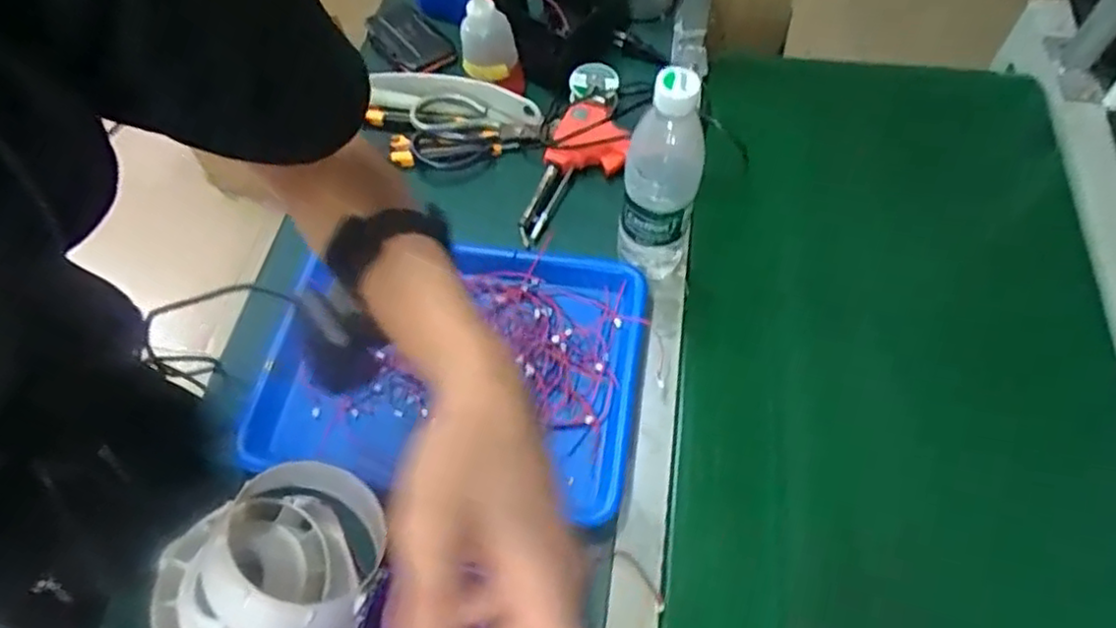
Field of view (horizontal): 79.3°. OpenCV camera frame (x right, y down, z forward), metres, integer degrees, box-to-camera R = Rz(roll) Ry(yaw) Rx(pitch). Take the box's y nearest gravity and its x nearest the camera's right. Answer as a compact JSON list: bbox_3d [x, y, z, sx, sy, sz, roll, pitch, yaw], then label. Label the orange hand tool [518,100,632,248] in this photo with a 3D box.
[{"bbox_3d":[0.013,-0.151,0.732,0.092,0.040,0.191,27,77,17],"label":"orange hand tool"}]

